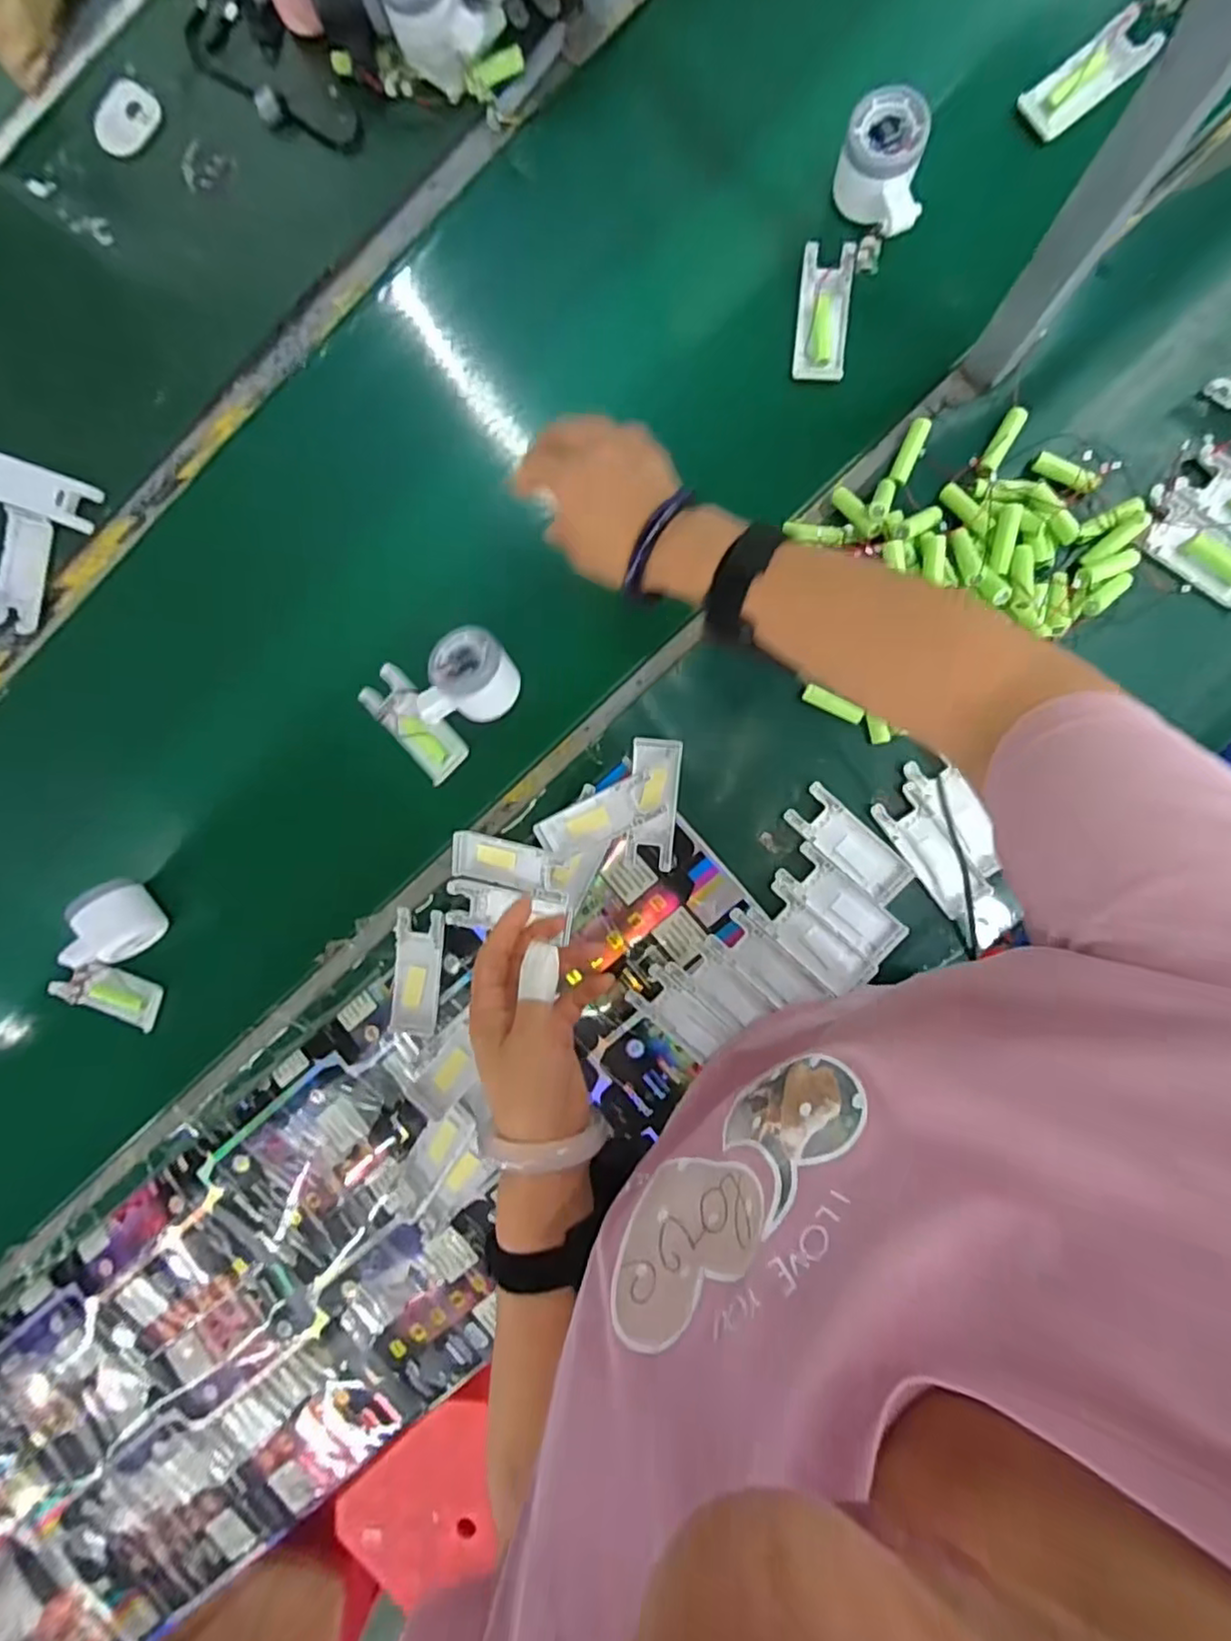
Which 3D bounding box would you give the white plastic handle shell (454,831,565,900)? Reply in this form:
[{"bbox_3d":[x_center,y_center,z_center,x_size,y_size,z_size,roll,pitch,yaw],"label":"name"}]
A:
[{"bbox_3d":[-0.088,0.037,0.545,0.095,0.017,0.039,11,92,4],"label":"white plastic handle shell"}]

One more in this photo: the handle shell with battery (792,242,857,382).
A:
[{"bbox_3d":[0.168,-0.410,0.536,0.039,0.018,0.098,6,92,4],"label":"handle shell with battery"}]

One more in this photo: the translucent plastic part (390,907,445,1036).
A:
[{"bbox_3d":[-0.168,0.128,0.564,0.040,0.013,0.104,5,91,4],"label":"translucent plastic part"}]

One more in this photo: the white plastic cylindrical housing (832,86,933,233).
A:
[{"bbox_3d":[0.202,-0.494,0.508,0.061,0.049,0.079,5,91,4],"label":"white plastic cylindrical housing"}]

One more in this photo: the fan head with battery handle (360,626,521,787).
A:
[{"bbox_3d":[-0.145,-0.108,0.542,0.121,0.053,0.099,-42,88,4],"label":"fan head with battery handle"}]

